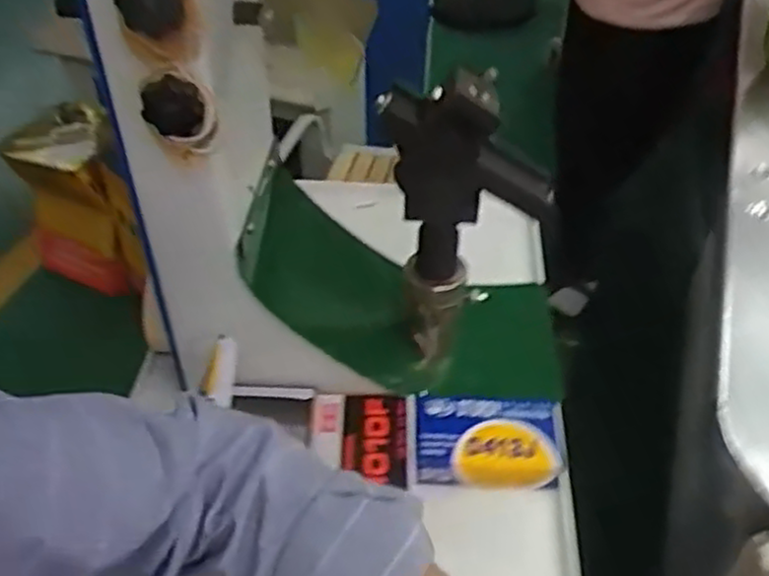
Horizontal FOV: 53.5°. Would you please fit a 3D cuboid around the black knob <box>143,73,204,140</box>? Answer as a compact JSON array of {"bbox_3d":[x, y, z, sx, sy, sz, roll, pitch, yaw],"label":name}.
[{"bbox_3d":[-0.123,-0.105,0.449,0.037,0.037,0.010,4,43,6],"label":"black knob"}]

